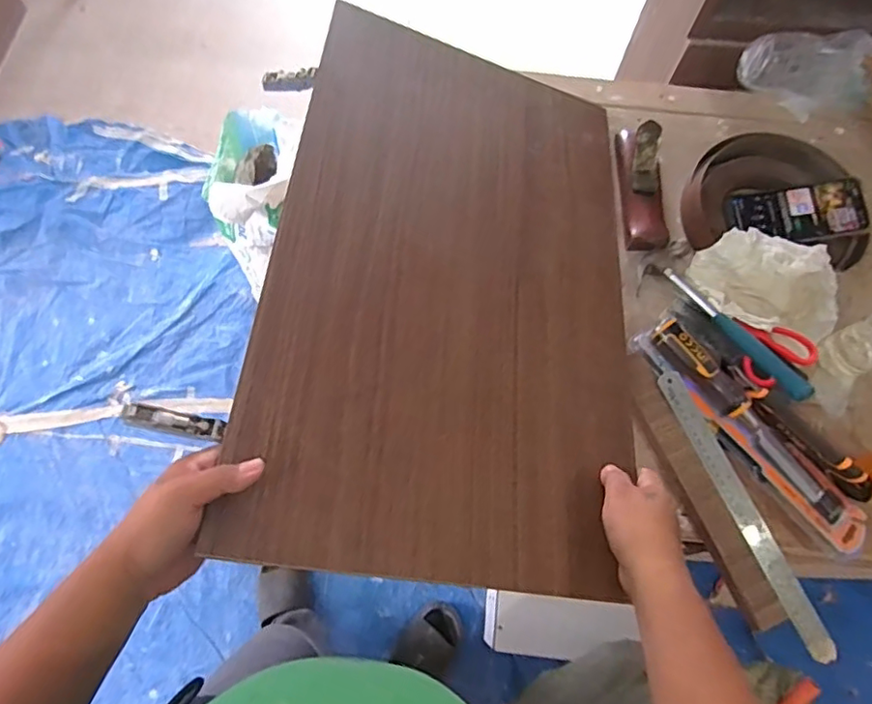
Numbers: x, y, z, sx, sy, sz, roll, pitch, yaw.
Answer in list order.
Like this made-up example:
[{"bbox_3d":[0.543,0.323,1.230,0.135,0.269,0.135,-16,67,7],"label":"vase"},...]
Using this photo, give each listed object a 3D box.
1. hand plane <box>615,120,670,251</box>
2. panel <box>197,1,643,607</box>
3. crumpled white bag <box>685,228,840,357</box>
[{"bbox_3d":[0.274,-0.230,0.746,0.056,0.057,0.198,0,69,-2],"label":"hand plane"},{"bbox_3d":[0.043,-0.091,0.600,0.401,0.011,0.629,14,63,-16],"label":"panel"},{"bbox_3d":[0.419,-0.080,0.706,0.185,0.056,0.135,29,71,9],"label":"crumpled white bag"}]

